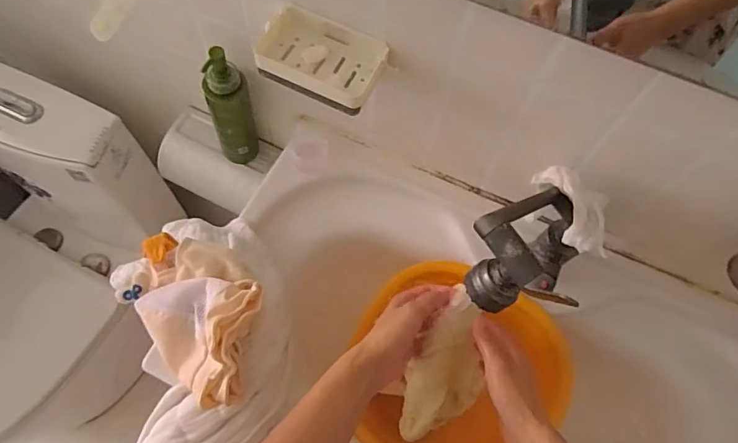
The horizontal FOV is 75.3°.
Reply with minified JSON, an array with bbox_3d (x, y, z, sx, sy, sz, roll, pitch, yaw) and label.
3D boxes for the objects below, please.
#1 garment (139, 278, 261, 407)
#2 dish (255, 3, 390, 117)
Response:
[{"bbox_3d":[-0.195,0.117,0.511,0.145,0.077,0.129,12,65,2],"label":"garment"},{"bbox_3d":[-0.058,-0.190,0.553,0.142,0.030,0.096,25,66,8],"label":"dish"}]

